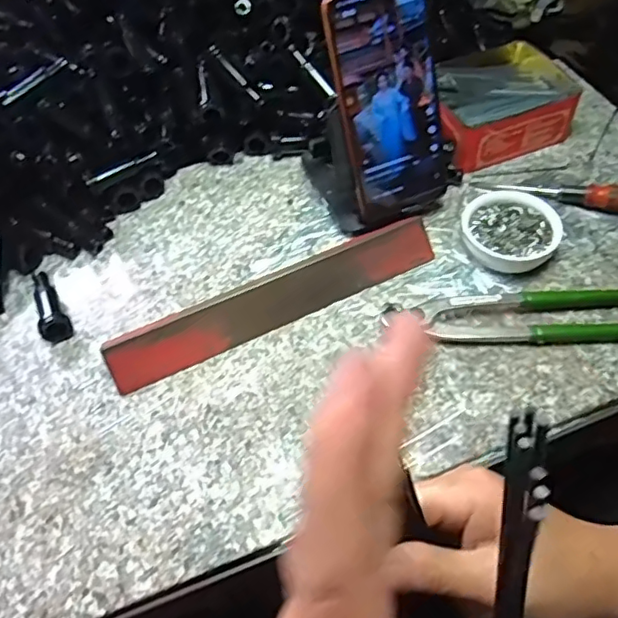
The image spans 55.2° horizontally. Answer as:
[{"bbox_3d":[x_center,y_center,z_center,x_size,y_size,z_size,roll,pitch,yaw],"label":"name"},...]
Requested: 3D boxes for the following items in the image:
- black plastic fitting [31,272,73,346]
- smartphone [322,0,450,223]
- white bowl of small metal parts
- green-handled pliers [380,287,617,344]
[{"bbox_3d":[-0.201,-0.003,0.450,0.022,0.020,0.067,-31,58,-18],"label":"black plastic fitting"},{"bbox_3d":[0.062,-0.151,0.438,0.077,0.162,0.011,-24,31,-14],"label":"smartphone"},{"bbox_3d":[0.156,-0.058,0.462,0.068,0.027,0.068,-1,54,2],"label":"white bowl of small metal parts"},{"bbox_3d":[0.154,0.004,0.427,0.195,0.013,0.048,-3,54,1],"label":"green-handled pliers"}]

